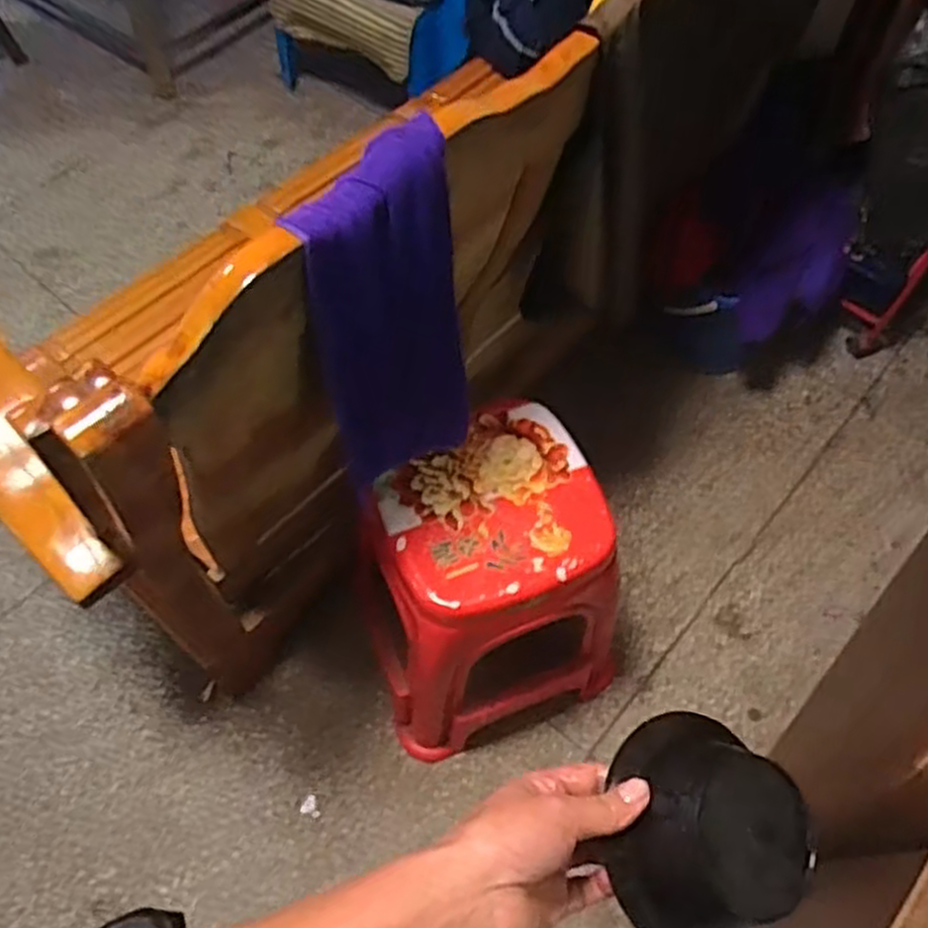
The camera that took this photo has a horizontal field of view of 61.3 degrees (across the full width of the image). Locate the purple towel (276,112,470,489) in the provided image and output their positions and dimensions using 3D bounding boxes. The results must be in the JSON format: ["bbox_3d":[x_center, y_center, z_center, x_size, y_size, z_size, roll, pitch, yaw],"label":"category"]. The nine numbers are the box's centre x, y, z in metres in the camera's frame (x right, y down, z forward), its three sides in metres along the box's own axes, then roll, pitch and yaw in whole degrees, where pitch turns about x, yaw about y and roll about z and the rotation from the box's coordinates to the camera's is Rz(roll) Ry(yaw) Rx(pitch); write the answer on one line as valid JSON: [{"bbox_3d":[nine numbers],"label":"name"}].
[{"bbox_3d":[-0.068,-0.117,0.735,0.161,0.356,0.068,-40,67,-21],"label":"purple towel"}]

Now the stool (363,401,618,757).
[{"bbox_3d":[0.030,0.190,1.145,0.331,0.451,0.295,-20,62,-11],"label":"stool"}]

